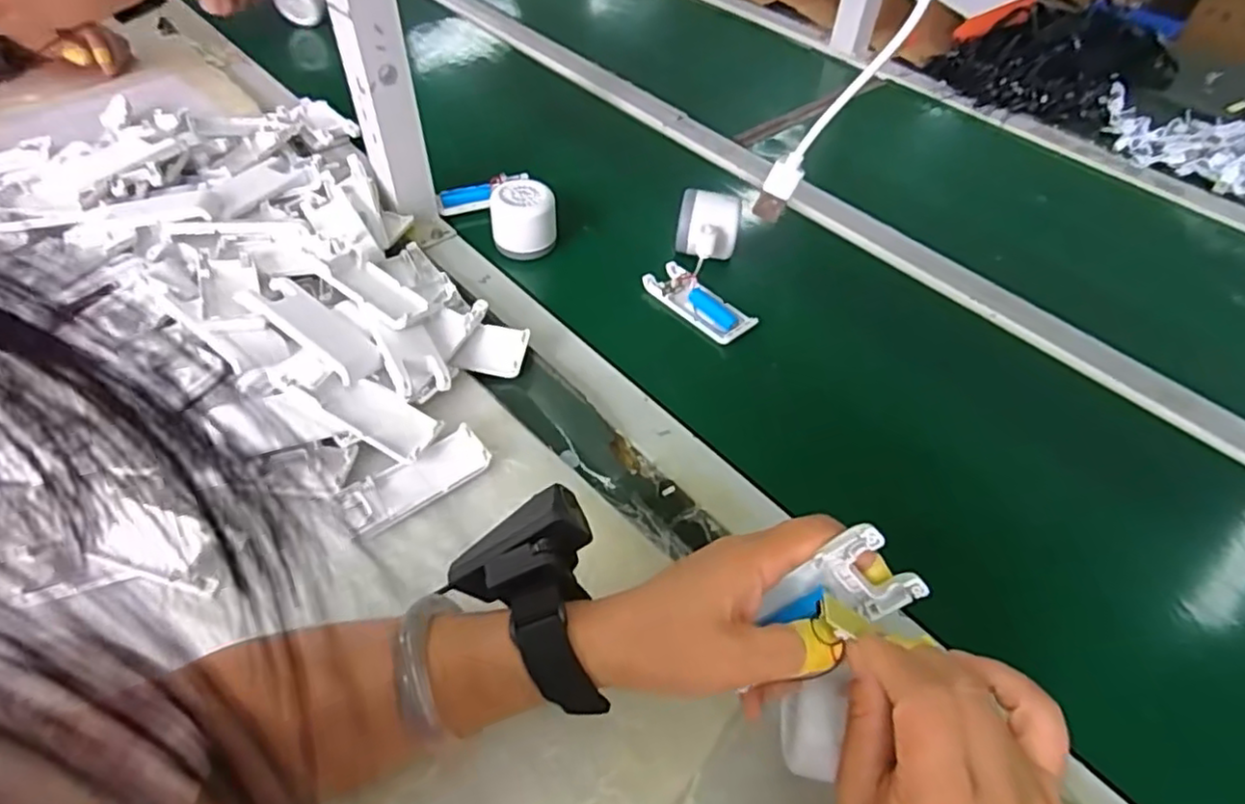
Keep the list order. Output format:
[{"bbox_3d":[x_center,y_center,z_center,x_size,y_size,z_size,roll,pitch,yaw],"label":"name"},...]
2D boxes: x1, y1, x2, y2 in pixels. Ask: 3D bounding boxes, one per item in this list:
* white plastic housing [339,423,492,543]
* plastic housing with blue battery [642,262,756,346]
[{"bbox_3d":[-0.138,0.053,0.453,0.098,0.009,0.037,-28,56,-24],"label":"white plastic housing"},{"bbox_3d":[0.066,-0.087,0.594,0.035,0.017,0.103,-35,59,-28],"label":"plastic housing with blue battery"}]

